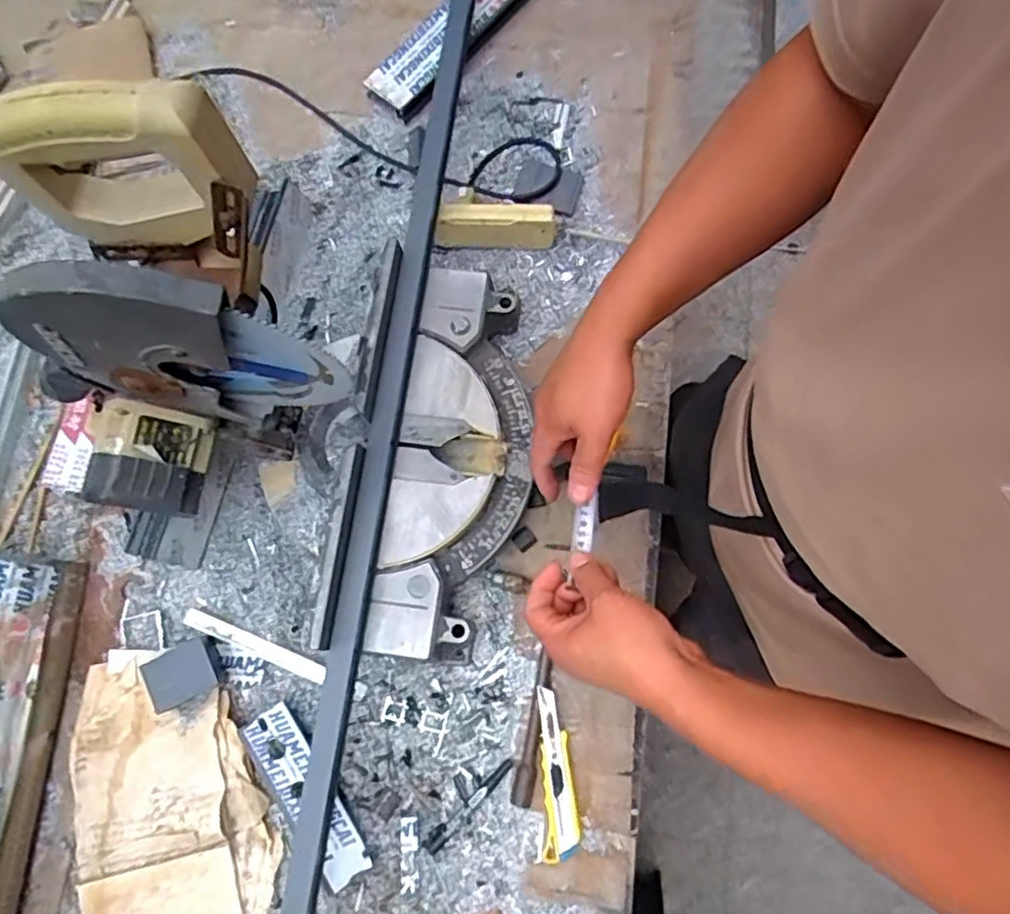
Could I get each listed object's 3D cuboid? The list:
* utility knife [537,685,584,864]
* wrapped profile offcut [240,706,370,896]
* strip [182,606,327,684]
[{"bbox_3d":[0.058,0.356,0.730,0.041,0.020,0.179,-4,76,1],"label":"utility knife"},{"bbox_3d":[-0.226,0.383,0.731,0.055,0.022,0.204,-33,77,-6],"label":"wrapped profile offcut"},{"bbox_3d":[-0.301,0.229,0.779,0.187,0.012,0.023,22,78,7],"label":"strip"}]

